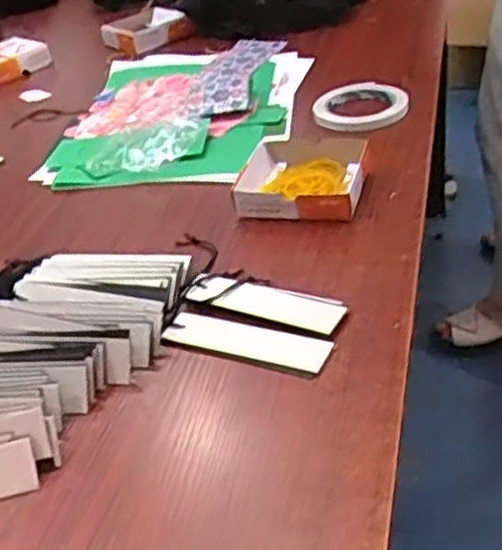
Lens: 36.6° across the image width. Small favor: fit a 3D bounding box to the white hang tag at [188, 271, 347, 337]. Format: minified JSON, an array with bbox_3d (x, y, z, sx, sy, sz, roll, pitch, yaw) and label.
[{"bbox_3d":[0.010,0.021,0.584,0.128,0.009,0.042,16,41,32],"label":"white hang tag"}]

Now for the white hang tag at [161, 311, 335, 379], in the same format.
[{"bbox_3d":[-0.005,0.048,0.554,0.126,0.011,0.035,9,38,25],"label":"white hang tag"}]

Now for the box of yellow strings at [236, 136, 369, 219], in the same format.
[{"bbox_3d":[0.049,-0.095,0.727,0.121,0.029,0.128,0,35,13],"label":"box of yellow strings"}]

